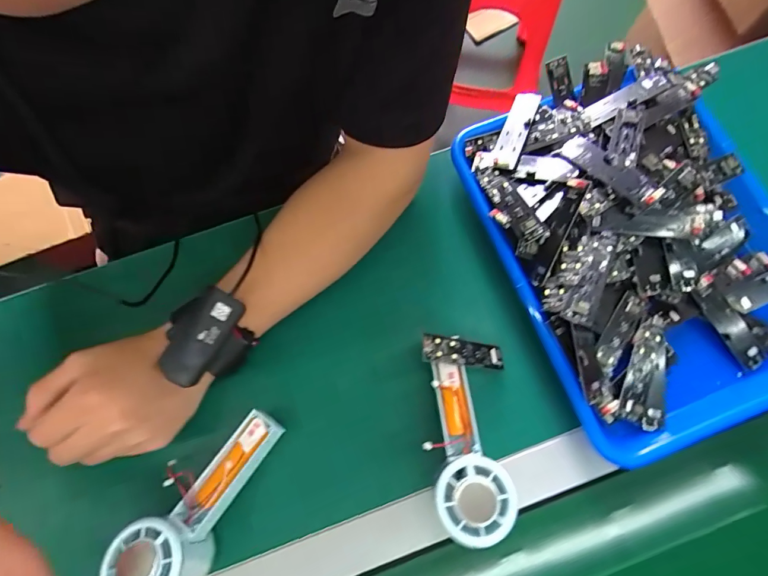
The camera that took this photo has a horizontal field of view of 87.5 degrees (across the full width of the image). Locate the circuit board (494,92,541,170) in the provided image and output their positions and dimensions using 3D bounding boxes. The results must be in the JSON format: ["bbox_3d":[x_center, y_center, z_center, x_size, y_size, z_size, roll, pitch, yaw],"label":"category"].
[{"bbox_3d":[0.126,-0.151,0.381,0.024,0.005,0.085,15,74,26],"label":"circuit board"}]

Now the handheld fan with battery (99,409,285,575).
[{"bbox_3d":[-0.140,0.168,0.316,0.065,0.047,0.149,37,68,9],"label":"handheld fan with battery"}]

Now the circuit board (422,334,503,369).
[{"bbox_3d":[0.065,0.053,0.335,0.084,0.010,0.022,12,74,-30],"label":"circuit board"}]

